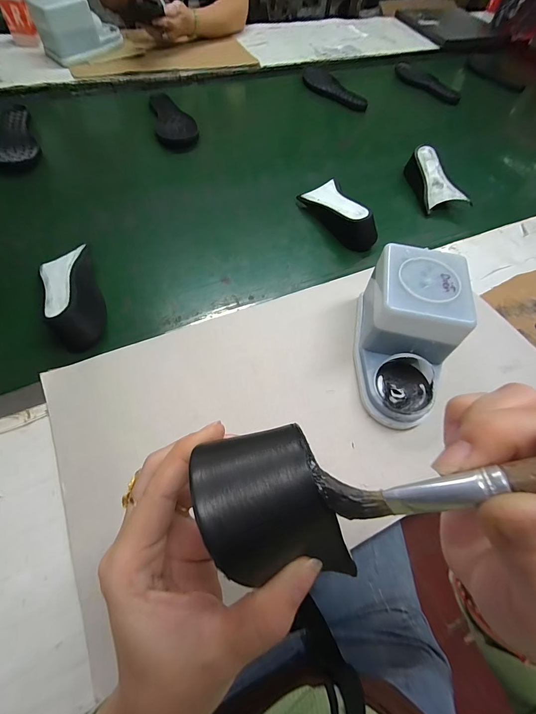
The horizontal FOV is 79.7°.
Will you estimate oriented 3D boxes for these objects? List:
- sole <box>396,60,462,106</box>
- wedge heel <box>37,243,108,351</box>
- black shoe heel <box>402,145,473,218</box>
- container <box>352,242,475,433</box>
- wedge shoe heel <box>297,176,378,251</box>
[{"bbox_3d":[0.451,-0.793,0.931,0.094,0.020,0.276,-22,64,-17],"label":"sole"},{"bbox_3d":[-0.264,-0.084,0.433,0.064,0.050,0.157,-20,63,-14],"label":"wedge heel"},{"bbox_3d":[0.335,-0.349,0.635,0.086,0.060,0.145,-1,60,-4],"label":"black shoe heel"},{"bbox_3d":[0.162,-0.023,0.372,0.107,0.105,0.188,11,60,3],"label":"container"},{"bbox_3d":[0.129,-0.253,0.560,0.066,0.054,0.170,-25,64,-17],"label":"wedge shoe heel"}]

